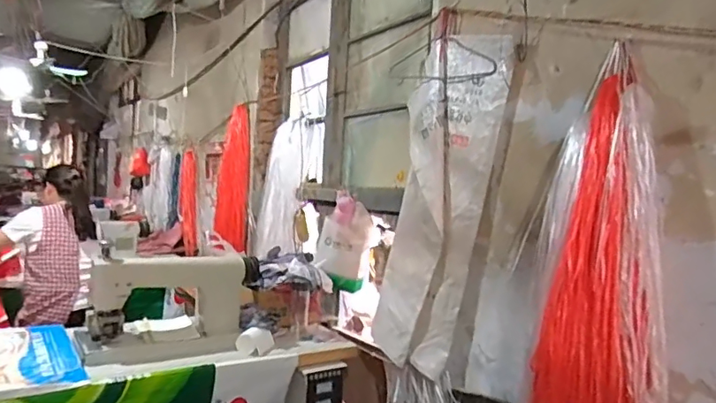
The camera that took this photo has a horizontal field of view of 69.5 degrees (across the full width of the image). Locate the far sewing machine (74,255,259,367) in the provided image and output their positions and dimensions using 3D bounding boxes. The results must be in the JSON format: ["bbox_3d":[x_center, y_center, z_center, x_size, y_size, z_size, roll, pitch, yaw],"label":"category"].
[{"bbox_3d":[-0.574,0.322,1.615,0.517,0.272,0.212,3,2,-24],"label":"far sewing machine"}]

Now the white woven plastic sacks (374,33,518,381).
[{"bbox_3d":[0.229,-0.001,1.627,0.057,1.034,0.412,6,10,-40],"label":"white woven plastic sacks"}]

